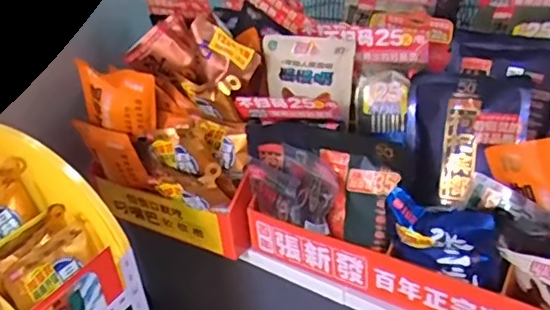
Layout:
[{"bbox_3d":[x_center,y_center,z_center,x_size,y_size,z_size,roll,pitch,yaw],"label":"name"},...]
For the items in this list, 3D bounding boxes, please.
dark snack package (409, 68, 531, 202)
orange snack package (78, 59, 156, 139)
[{"bbox_3d":[0.241,-0.020,0.723,0.140,0.167,0.024,10,2,28],"label":"dark snack package"},{"bbox_3d":[-0.251,-0.091,0.905,0.134,0.113,0.029,10,32,26],"label":"orange snack package"}]

